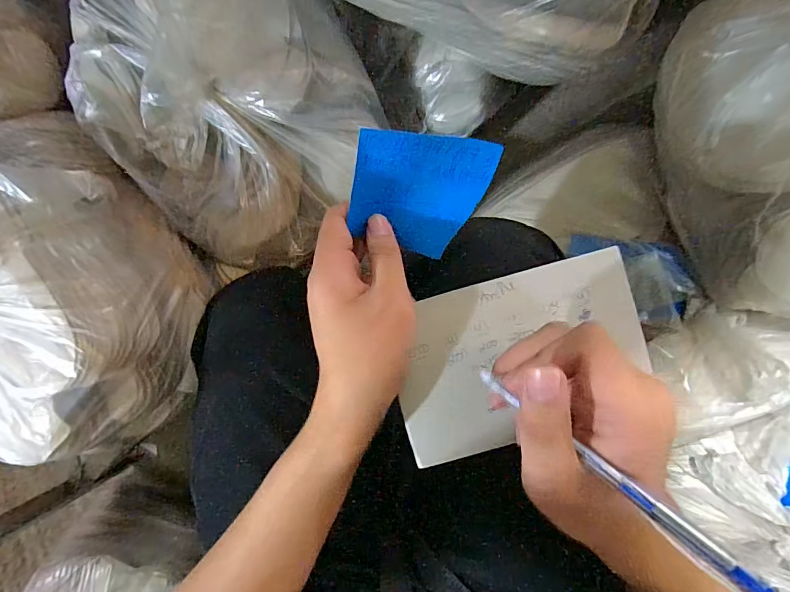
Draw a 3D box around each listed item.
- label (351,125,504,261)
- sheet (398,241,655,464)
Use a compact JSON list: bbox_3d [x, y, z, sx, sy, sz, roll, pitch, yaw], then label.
[{"bbox_3d":[0.016,-0.065,0.270,0.084,0.006,0.073,10,109,-7],"label":"label"},{"bbox_3d":[0.075,0.038,0.262,0.150,0.004,0.099,-16,87,5],"label":"sheet"}]

